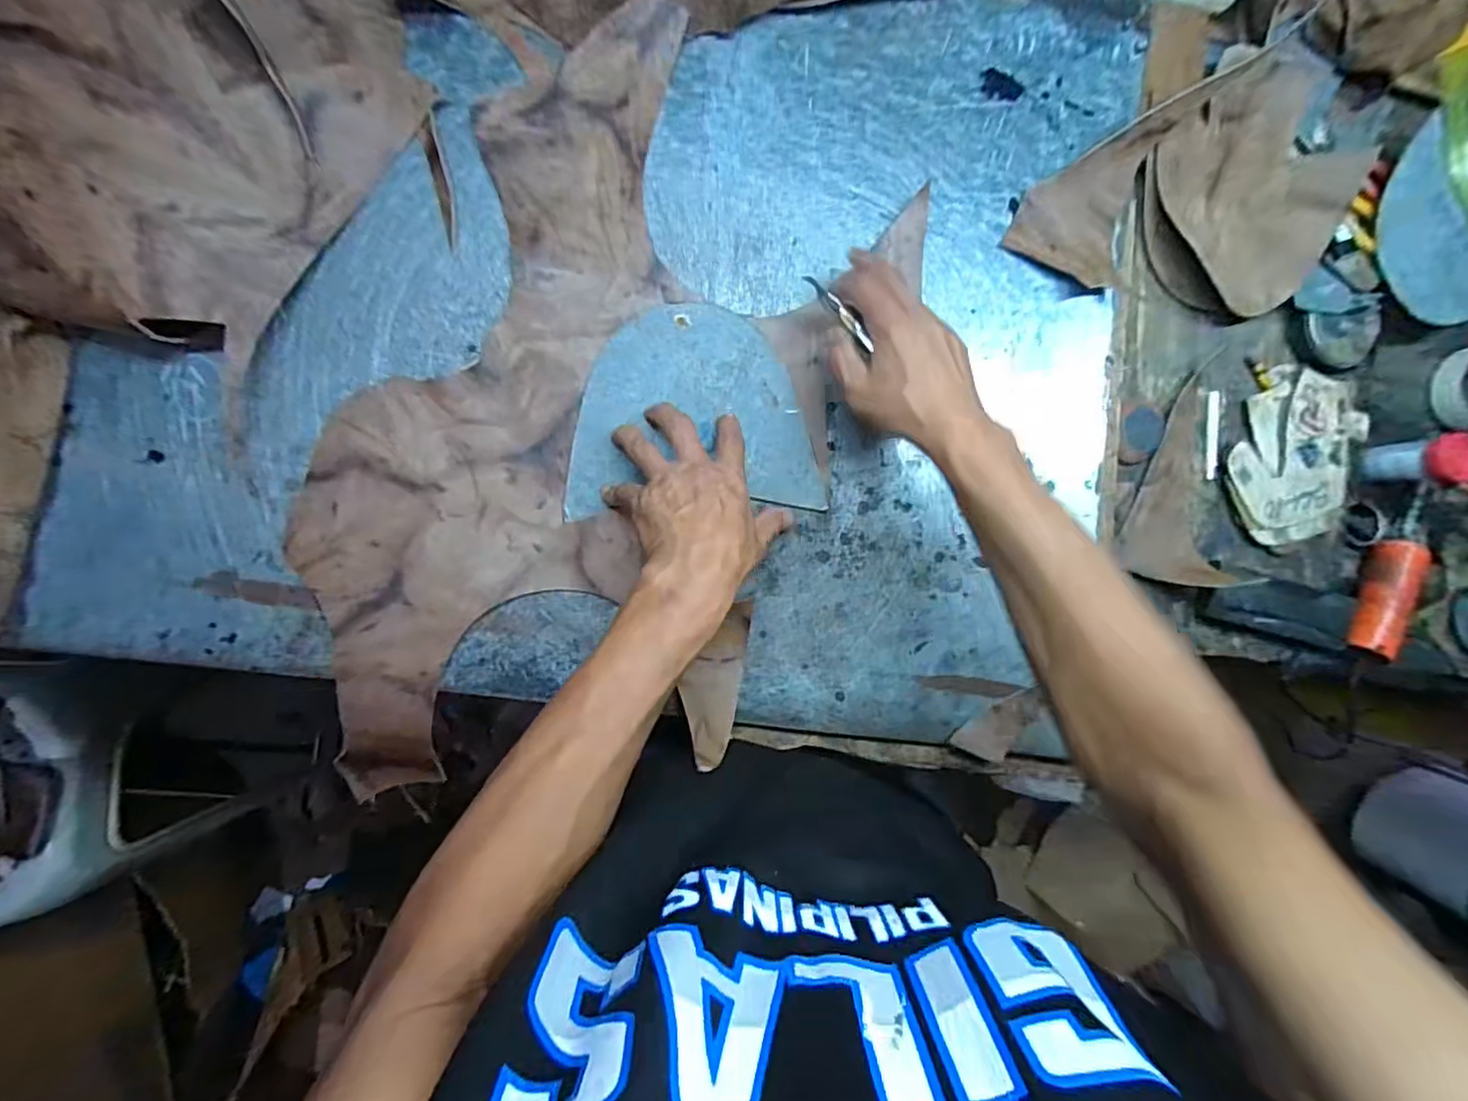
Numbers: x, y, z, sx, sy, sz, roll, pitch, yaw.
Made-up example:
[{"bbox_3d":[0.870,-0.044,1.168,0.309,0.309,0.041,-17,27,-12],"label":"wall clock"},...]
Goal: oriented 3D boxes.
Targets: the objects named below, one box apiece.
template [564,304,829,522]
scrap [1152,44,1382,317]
[{"bbox_3d":[-0.030,-0.108,0.478,0.187,0.006,0.153,-2,89,-9],"label":"template"},{"bbox_3d":[0.481,-0.335,0.565,0.212,0.025,0.175,-42,95,-7],"label":"scrap"}]

